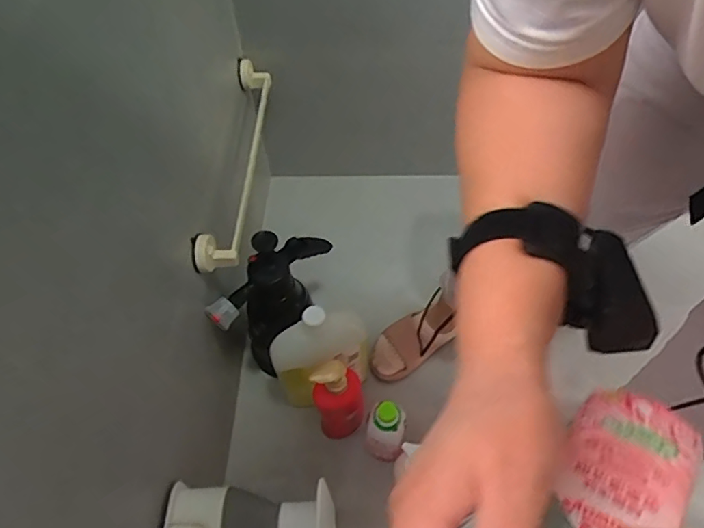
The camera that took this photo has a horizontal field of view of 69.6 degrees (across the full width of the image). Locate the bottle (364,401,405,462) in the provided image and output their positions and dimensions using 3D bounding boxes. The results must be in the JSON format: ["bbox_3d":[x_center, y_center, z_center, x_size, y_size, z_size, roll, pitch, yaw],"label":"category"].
[{"bbox_3d":[0.054,0.293,0.873,0.068,0.182,0.051,4,55,4],"label":"bottle"}]

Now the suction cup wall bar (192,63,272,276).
[{"bbox_3d":[-0.205,-0.200,0.910,0.069,0.061,0.489,0,55,1],"label":"suction cup wall bar"}]

